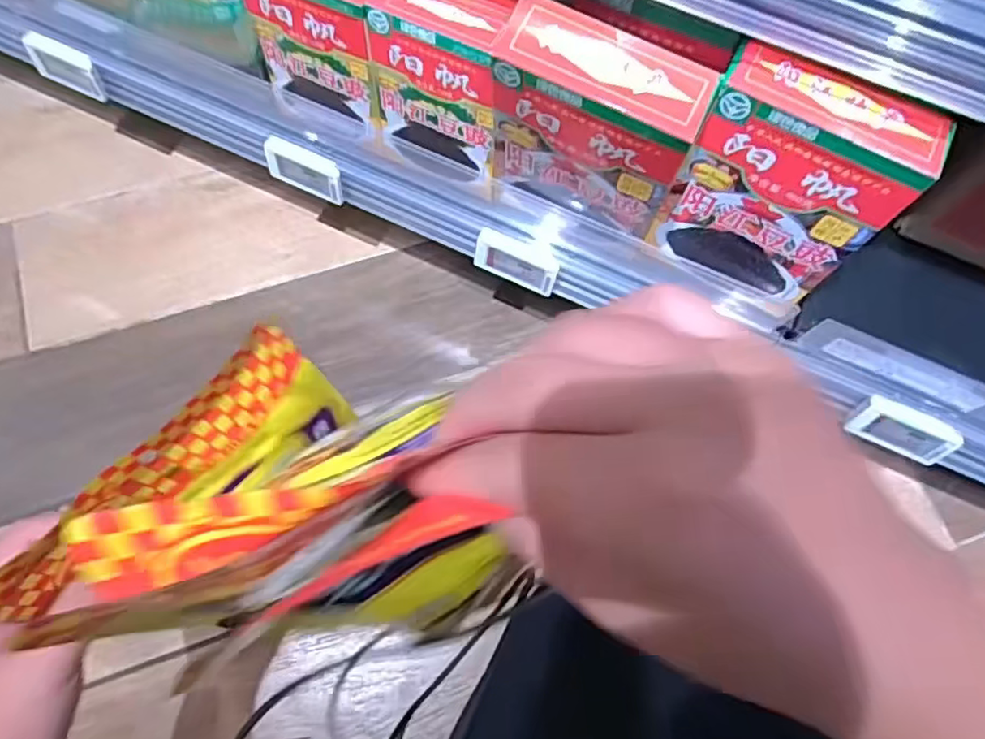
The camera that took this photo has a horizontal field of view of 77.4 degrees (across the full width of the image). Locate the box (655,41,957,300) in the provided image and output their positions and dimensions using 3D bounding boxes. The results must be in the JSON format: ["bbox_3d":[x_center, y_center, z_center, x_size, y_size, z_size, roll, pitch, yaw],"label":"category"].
[{"bbox_3d":[0.183,-0.116,0.393,0.118,0.143,0.043,29,72,7],"label":"box"}]

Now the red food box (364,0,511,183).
[{"bbox_3d":[-0.035,-0.196,0.430,0.092,0.118,0.049,22,72,5],"label":"red food box"}]

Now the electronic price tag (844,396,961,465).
[{"bbox_3d":[0.311,0.044,0.464,0.070,0.040,0.013,25,43,6],"label":"electronic price tag"}]

